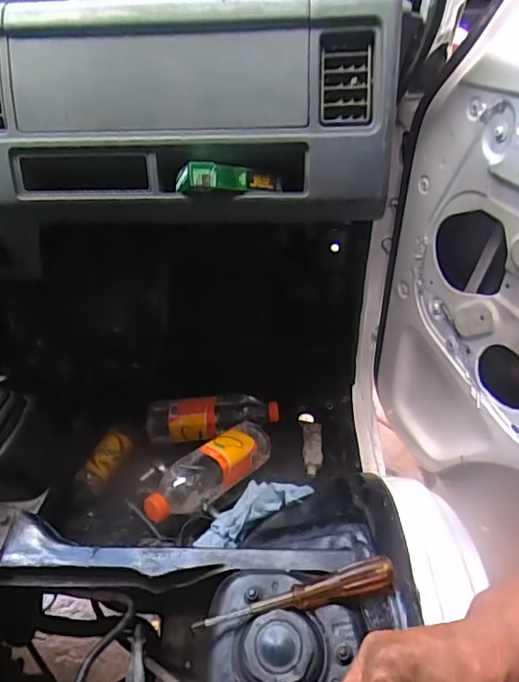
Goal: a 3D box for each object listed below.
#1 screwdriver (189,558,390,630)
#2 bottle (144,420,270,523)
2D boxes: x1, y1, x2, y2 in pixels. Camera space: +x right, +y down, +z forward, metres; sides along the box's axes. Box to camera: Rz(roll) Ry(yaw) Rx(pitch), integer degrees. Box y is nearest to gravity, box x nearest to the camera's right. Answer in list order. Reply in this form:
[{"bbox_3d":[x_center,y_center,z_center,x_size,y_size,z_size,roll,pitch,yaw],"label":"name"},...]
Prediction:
[{"bbox_3d":[0.037,0.259,0.516,0.200,0.034,0.026,-9,38,-10],"label":"screwdriver"},{"bbox_3d":[-0.082,0.216,0.854,0.254,0.074,0.075,-30,46,-32],"label":"bottle"}]

